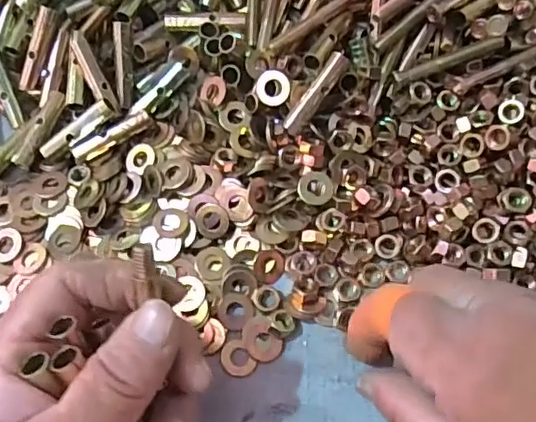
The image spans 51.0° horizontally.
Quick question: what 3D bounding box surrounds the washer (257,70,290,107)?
[{"bbox_3d":[0.003,-0.059,0.272,0.016,0.004,0.017,3,103,13],"label":"washer"}]

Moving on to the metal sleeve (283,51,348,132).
[{"bbox_3d":[0.023,-0.056,0.265,0.008,0.006,0.043,38,93,17],"label":"metal sleeve"}]

